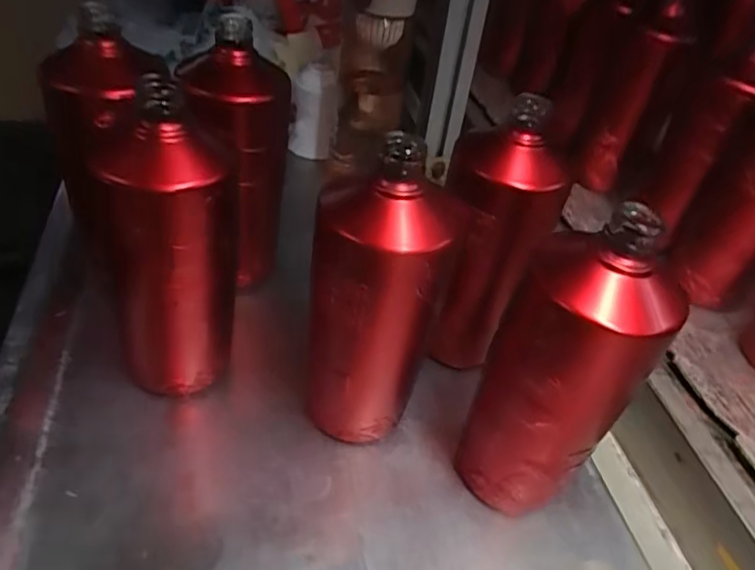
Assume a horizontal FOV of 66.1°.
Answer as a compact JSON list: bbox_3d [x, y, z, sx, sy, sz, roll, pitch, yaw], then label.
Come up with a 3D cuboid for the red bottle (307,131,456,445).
[{"bbox_3d":[-0.004,0.017,0.367,0.076,0.205,0.074,11,40,1],"label":"red bottle"}]

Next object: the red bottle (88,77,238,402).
[{"bbox_3d":[-0.129,-0.009,0.369,0.075,0.204,0.071,-10,44,-23],"label":"red bottle"}]

